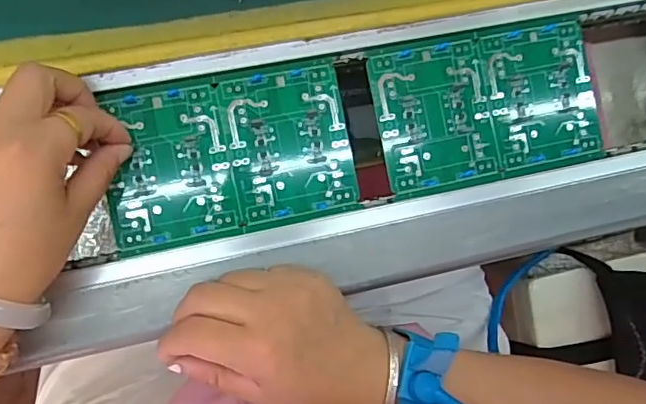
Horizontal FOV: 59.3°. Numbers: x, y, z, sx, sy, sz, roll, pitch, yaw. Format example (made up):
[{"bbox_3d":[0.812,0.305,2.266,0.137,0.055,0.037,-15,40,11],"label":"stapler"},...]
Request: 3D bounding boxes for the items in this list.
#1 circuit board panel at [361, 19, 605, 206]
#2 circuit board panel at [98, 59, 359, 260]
[{"bbox_3d":[0.105,-0.061,0.360,0.142,0.006,0.091,-12,94,-8],"label":"circuit board panel"},{"bbox_3d":[-0.055,-0.028,0.336,0.141,0.005,0.091,-11,94,-8],"label":"circuit board panel"}]

